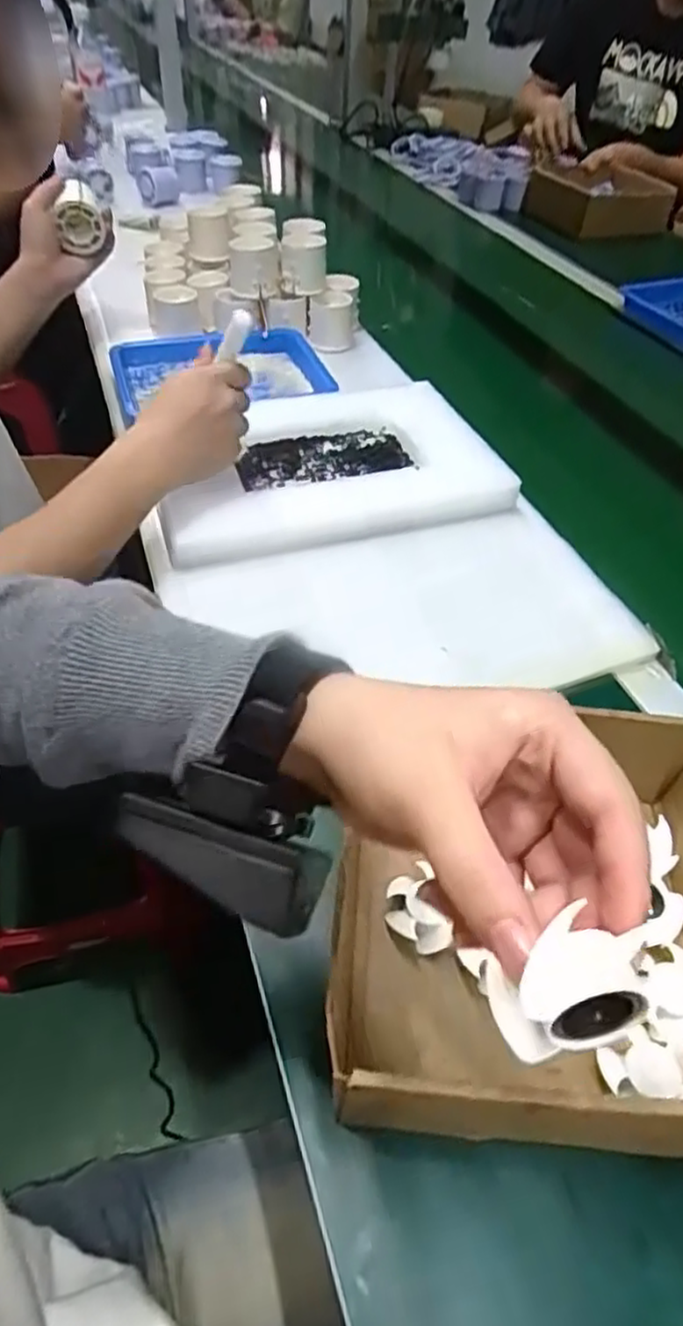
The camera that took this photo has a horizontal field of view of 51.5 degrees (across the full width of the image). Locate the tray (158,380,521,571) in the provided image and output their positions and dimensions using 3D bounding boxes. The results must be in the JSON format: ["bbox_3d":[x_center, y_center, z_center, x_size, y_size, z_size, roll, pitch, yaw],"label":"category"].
[{"bbox_3d":[-0.021,-0.186,0.656,0.310,0.044,0.216,-10,48,-12],"label":"tray"}]

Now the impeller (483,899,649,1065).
[{"bbox_3d":[0.053,0.077,0.167,0.036,0.033,0.020,-8,47,-11],"label":"impeller"}]

